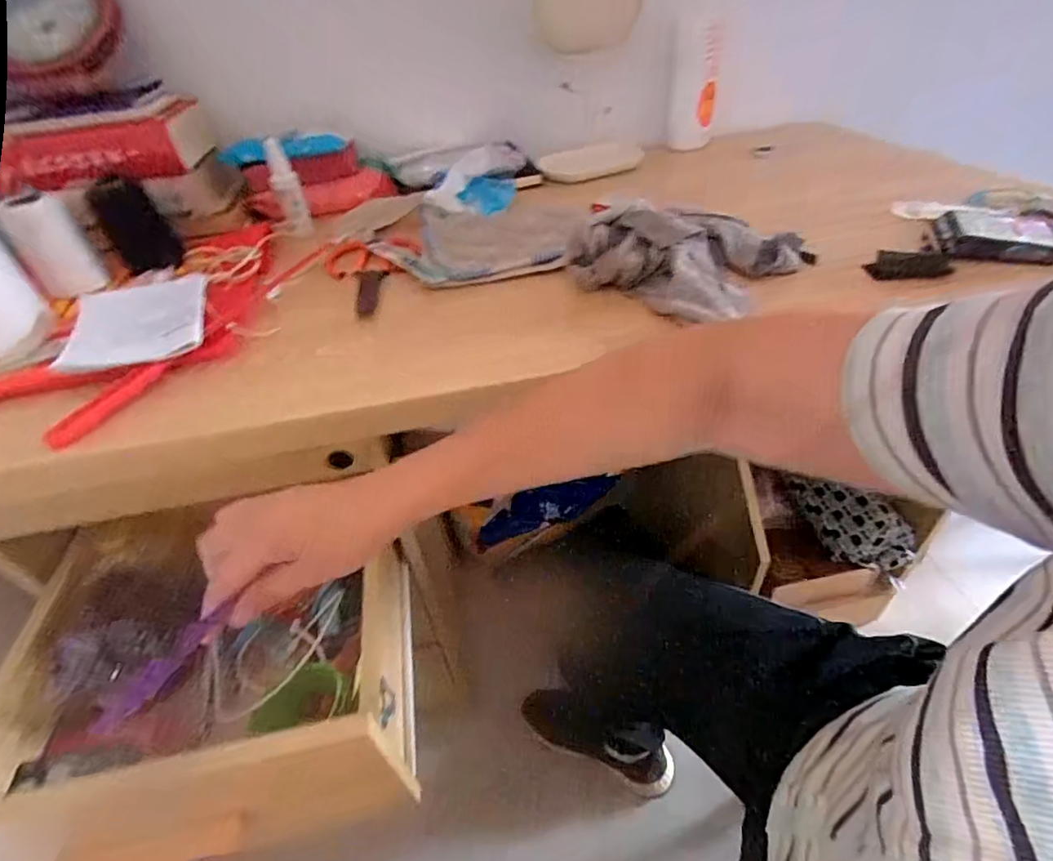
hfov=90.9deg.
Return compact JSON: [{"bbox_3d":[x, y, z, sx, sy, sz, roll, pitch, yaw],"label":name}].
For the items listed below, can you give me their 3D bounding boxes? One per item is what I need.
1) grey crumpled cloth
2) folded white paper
[{"bbox_3d":[0.155,-0.179,0.492,0.177,0.053,0.163,-35,48,-30],"label":"grey crumpled cloth"},{"bbox_3d":[-0.363,-0.106,0.487,0.111,0.006,0.157,-16,46,-15],"label":"folded white paper"}]

